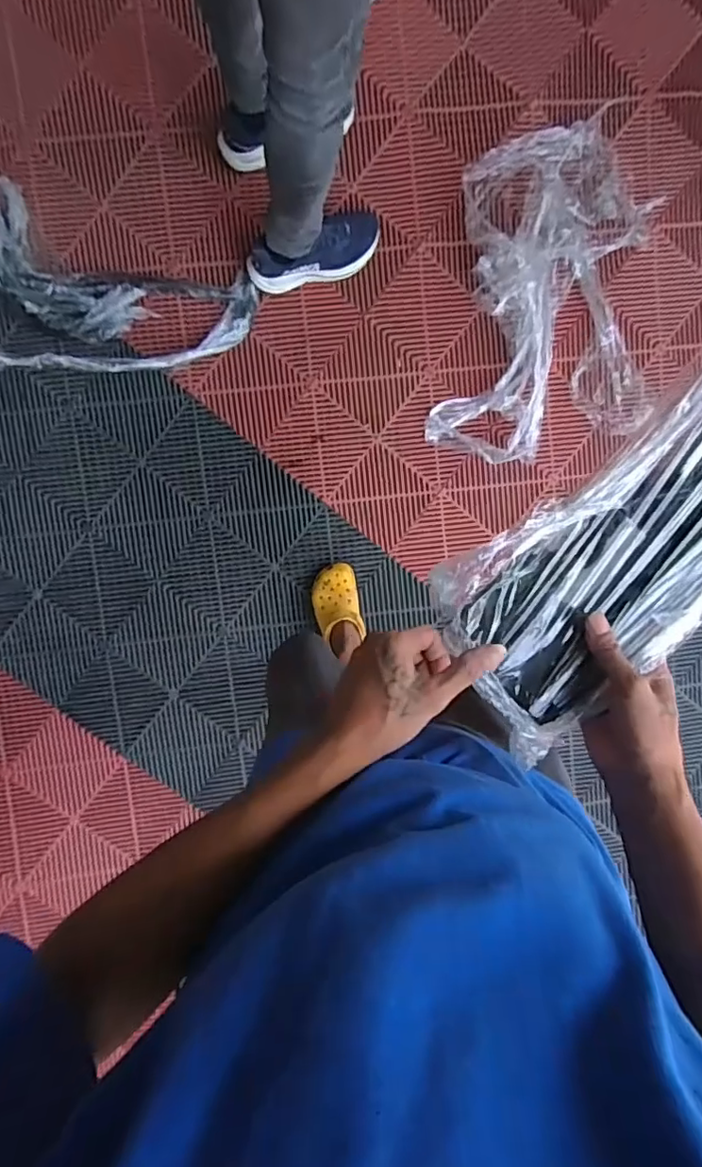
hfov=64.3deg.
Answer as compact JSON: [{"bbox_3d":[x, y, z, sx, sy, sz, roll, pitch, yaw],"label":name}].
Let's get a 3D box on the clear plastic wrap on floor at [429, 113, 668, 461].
[{"bbox_3d":[0.471,-0.681,1.309,0.479,0.091,0.781,7,94,-4],"label":"clear plastic wrap on floor"}]

